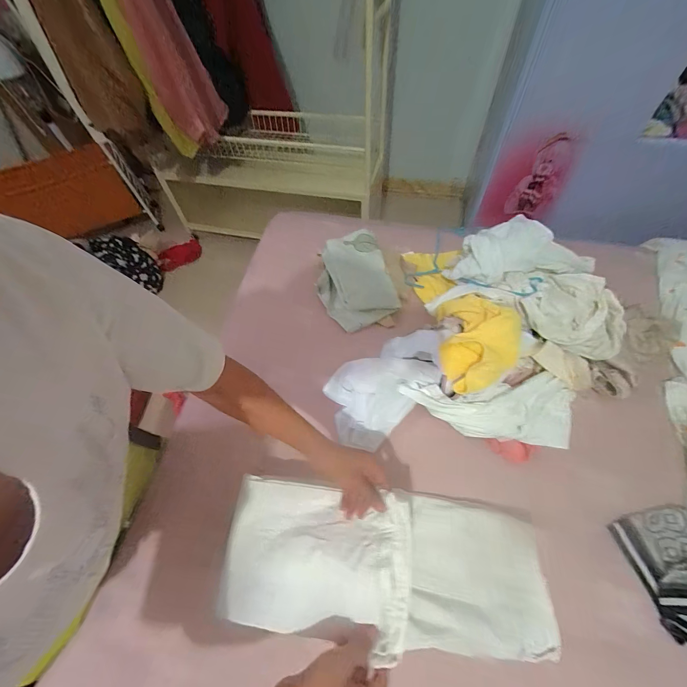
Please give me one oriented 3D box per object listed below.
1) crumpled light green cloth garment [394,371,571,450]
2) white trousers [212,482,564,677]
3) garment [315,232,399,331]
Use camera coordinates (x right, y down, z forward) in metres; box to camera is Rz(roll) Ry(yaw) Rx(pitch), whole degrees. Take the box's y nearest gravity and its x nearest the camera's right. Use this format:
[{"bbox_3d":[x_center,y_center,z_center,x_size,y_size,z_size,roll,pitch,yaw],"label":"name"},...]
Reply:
[{"bbox_3d":[0.301,0.132,0.608,0.349,0.079,0.122,3,58,6],"label":"crumpled light green cloth garment"},{"bbox_3d":[0.071,0.334,0.448,0.488,0.128,0.193,13,59,-5],"label":"white trousers"},{"bbox_3d":[0.027,-0.176,0.796,0.196,0.066,0.284,-12,58,-3],"label":"garment"}]

